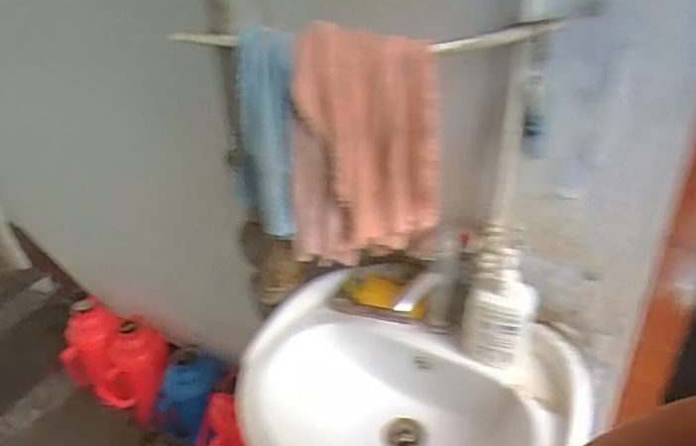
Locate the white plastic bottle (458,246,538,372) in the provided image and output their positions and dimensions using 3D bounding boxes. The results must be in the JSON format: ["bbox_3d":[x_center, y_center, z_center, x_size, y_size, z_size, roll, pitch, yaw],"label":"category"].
[{"bbox_3d":[0.224,0.115,0.822,0.101,0.181,0.096,4,35,13],"label":"white plastic bottle"}]

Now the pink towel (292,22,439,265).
[{"bbox_3d":[0.018,-0.090,0.746,0.198,0.320,0.071,-5,34,1],"label":"pink towel"}]

